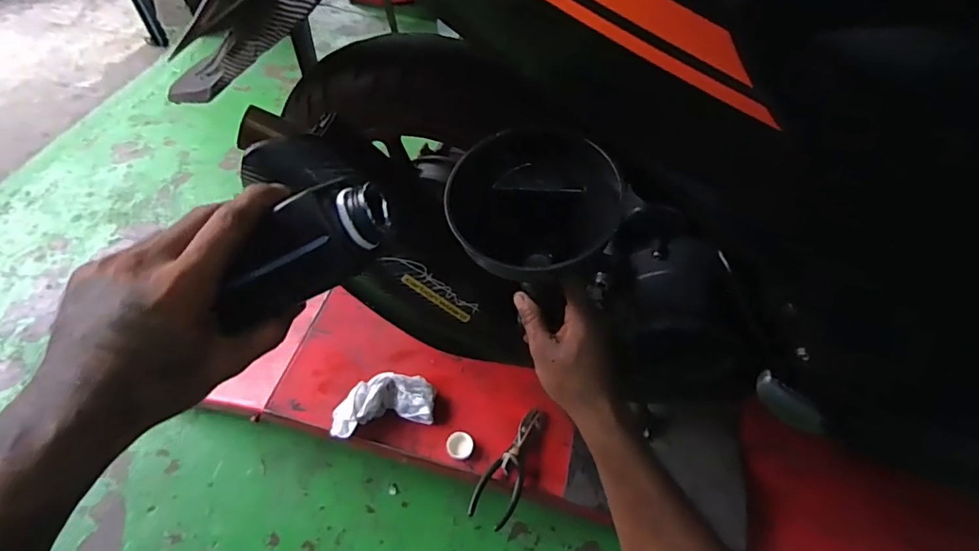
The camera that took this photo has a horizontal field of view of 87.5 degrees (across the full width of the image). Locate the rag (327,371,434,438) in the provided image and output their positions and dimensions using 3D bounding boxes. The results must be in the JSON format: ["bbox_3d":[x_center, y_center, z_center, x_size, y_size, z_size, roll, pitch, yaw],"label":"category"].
[{"bbox_3d":[-0.171,0.206,0.819,0.161,0.054,0.080,-11,55,-9],"label":"rag"}]

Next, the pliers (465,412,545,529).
[{"bbox_3d":[0.037,0.285,0.778,0.059,0.033,0.191,25,57,15],"label":"pliers"}]

